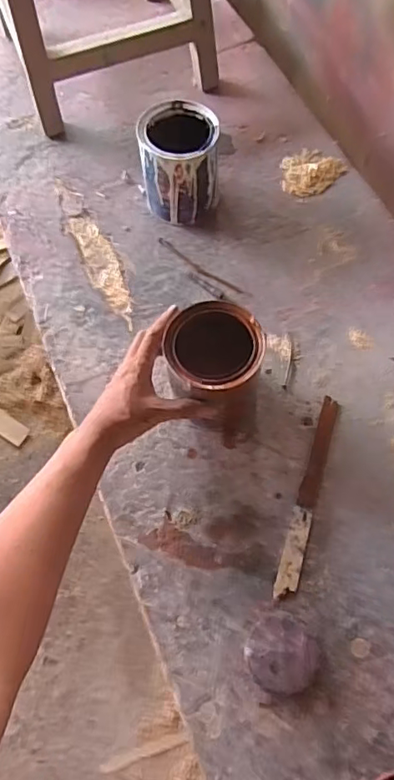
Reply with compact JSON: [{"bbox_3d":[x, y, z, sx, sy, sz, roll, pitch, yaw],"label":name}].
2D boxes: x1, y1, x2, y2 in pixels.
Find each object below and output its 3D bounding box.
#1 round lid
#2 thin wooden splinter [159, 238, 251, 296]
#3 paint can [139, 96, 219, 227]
[{"bbox_3d":[0.086,0.274,0.546,0.070,0.023,0.071,-1,66,2],"label":"round lid"},{"bbox_3d":[0.007,-0.175,0.763,0.160,0.007,0.015,34,72,16],"label":"thin wooden splinter"},{"bbox_3d":[-0.022,-0.319,0.755,0.105,0.128,0.108,-1,66,2],"label":"paint can"}]

